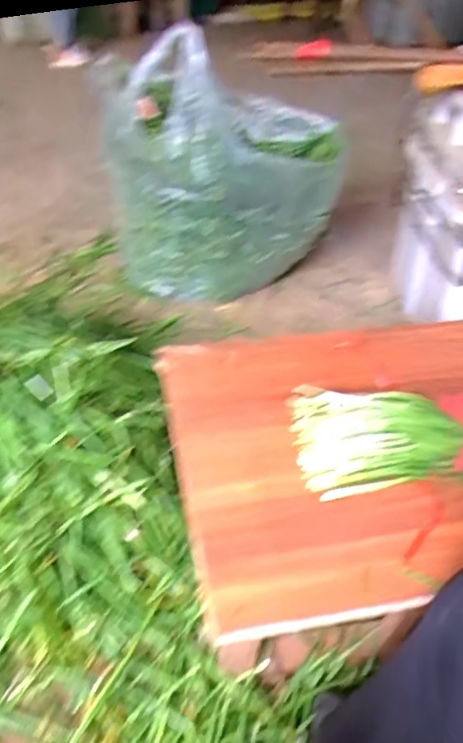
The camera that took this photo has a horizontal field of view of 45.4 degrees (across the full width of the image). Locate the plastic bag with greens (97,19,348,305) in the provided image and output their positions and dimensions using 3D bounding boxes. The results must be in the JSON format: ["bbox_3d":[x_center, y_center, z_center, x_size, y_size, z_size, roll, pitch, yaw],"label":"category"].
[{"bbox_3d":[-0.025,-0.433,1.213,0.459,0.489,0.331,-10,43,-14],"label":"plastic bag with greens"}]

